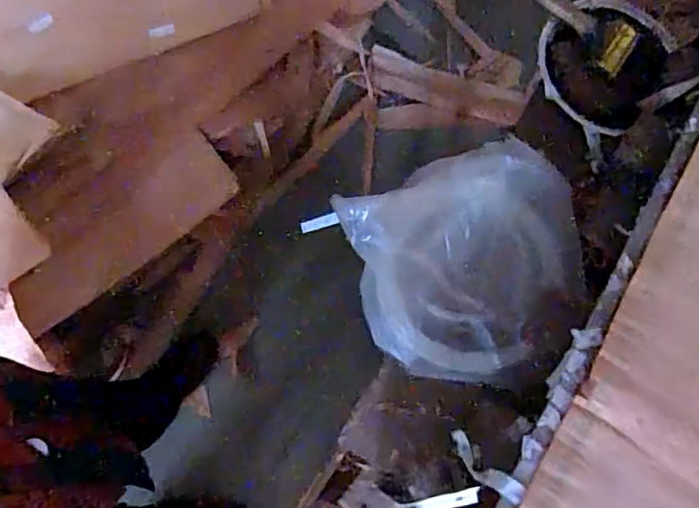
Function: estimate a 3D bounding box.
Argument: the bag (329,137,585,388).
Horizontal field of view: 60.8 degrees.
[{"bbox_3d":[0.113,0.006,0.594,0.212,0.050,0.203,-11,100,12],"label":"bag"}]

